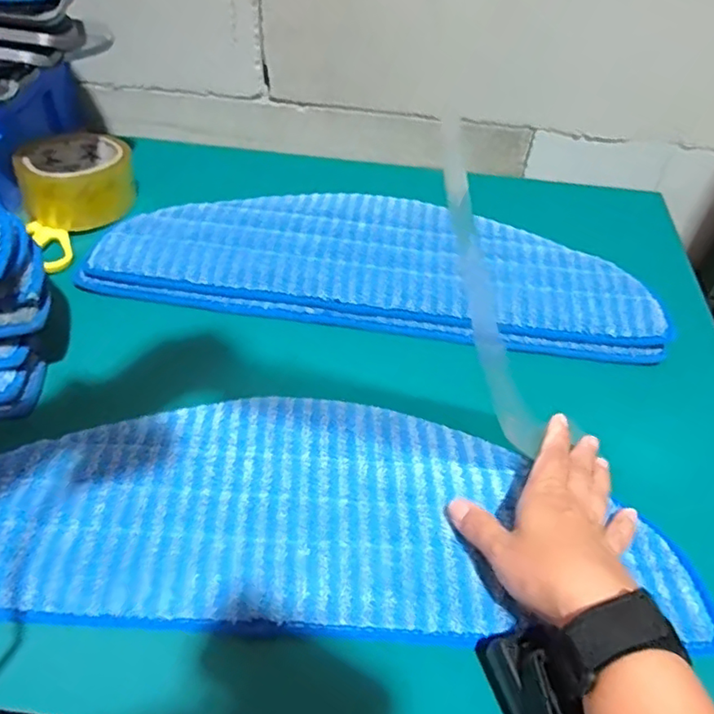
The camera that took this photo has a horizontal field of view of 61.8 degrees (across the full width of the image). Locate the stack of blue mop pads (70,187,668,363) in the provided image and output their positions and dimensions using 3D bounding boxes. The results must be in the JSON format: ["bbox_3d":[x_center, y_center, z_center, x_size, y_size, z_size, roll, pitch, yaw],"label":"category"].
[{"bbox_3d":[0.017,-0.091,0.563,0.501,0.034,0.165,7,48,2],"label":"stack of blue mop pads"}]

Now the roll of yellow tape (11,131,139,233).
[{"bbox_3d":[-0.281,-0.182,0.605,0.103,0.065,0.103,2,48,-2],"label":"roll of yellow tape"}]

